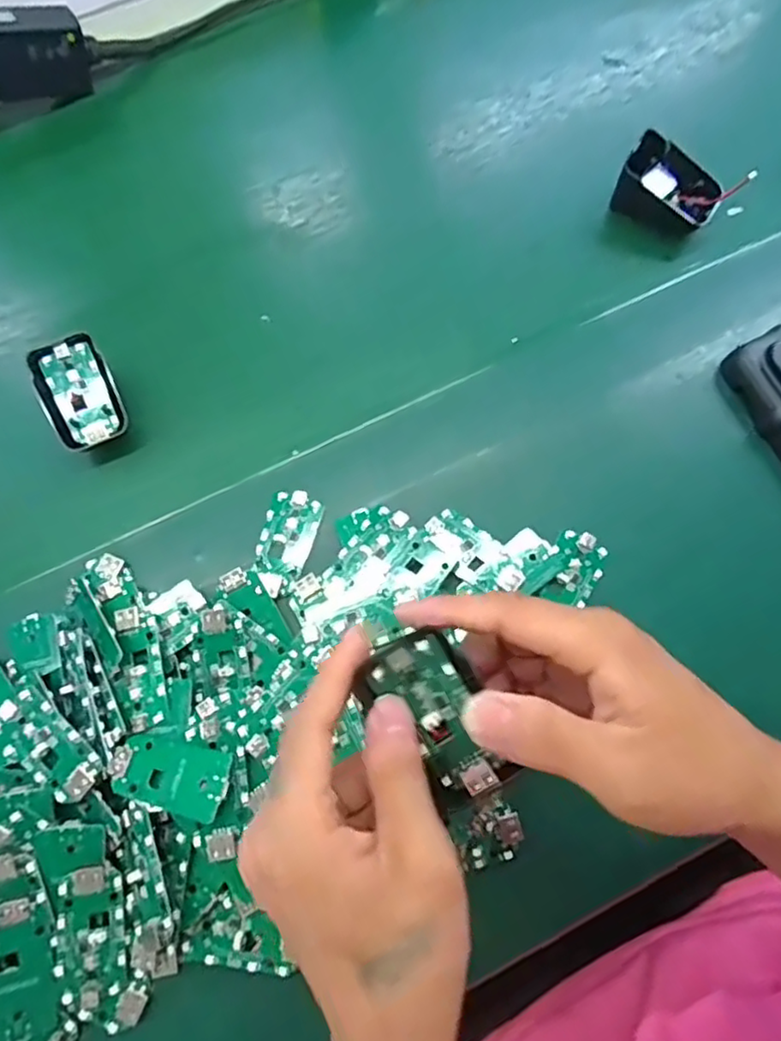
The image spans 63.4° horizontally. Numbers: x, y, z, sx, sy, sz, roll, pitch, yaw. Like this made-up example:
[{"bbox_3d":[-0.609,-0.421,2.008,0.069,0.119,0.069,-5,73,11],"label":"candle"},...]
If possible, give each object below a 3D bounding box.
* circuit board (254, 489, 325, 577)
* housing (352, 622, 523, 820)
[{"bbox_3d":[-0.061,0.008,0.377,0.032,0.009,0.050,15,72,7],"label":"circuit board"},{"bbox_3d":[0.017,0.078,0.248,0.041,0.012,0.069,-29,94,-9],"label":"housing"}]

